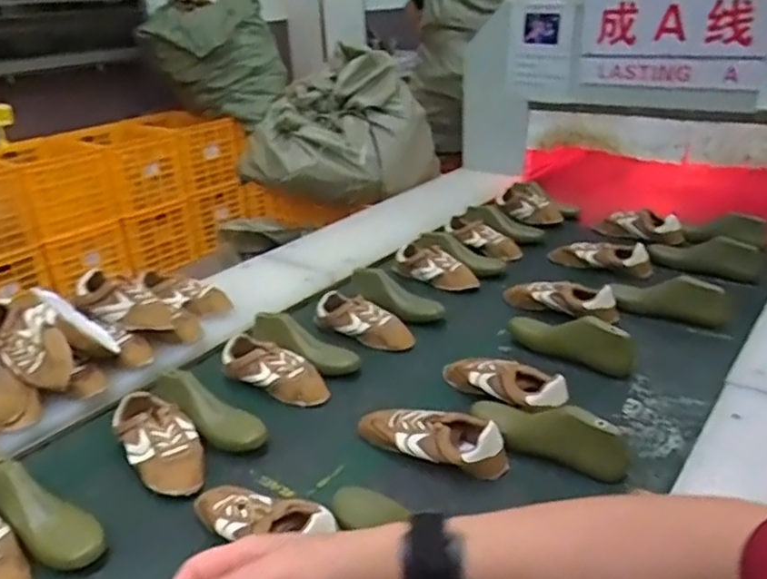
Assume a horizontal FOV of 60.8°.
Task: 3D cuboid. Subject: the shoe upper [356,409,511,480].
[{"bbox_3d":[0.069,0.224,0.992,0.238,0.075,0.075,10,30,26],"label":"shoe upper"}]

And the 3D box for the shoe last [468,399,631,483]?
[{"bbox_3d":[0.247,0.203,0.983,0.238,0.082,0.071,19,34,38],"label":"shoe last"}]

